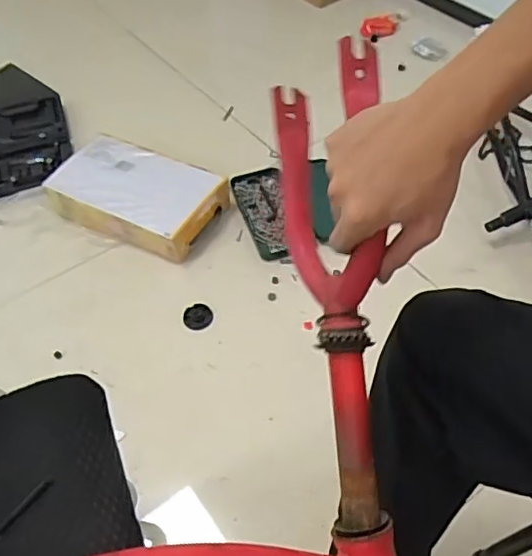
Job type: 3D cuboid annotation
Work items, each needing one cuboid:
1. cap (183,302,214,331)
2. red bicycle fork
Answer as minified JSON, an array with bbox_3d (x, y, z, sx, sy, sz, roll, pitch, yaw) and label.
[{"bbox_3d":[-0.129,0.074,1.085,0.054,0.009,0.056,-2,51,2],"label":"cap"},{"bbox_3d":[0.066,0.005,0.453,0.079,0.100,0.376,-6,83,0],"label":"red bicycle fork"}]

